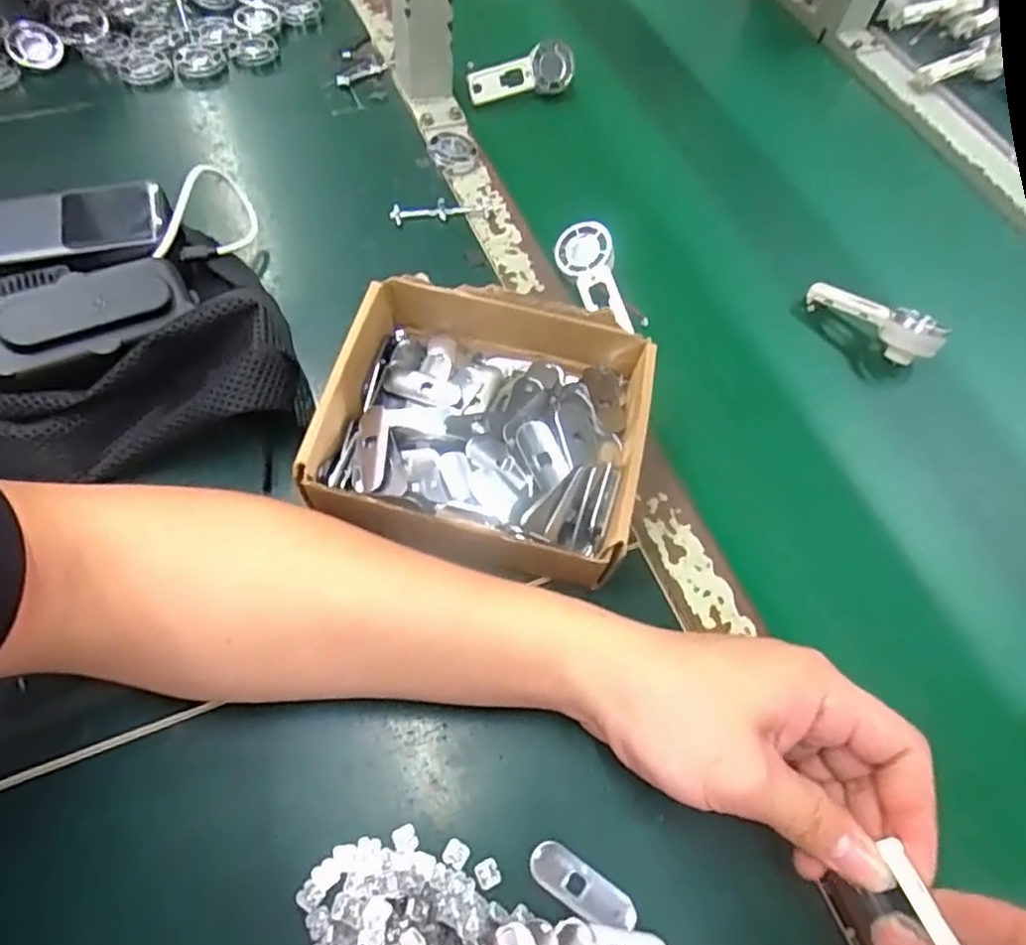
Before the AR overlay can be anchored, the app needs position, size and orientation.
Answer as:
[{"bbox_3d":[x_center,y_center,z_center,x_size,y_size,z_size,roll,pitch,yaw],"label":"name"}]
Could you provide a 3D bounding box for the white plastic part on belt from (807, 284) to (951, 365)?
[{"bbox_3d":[0.252,-0.108,0.473,0.092,0.031,0.020,35,63,14],"label":"white plastic part on belt"}]

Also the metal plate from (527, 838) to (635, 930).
[{"bbox_3d":[0.031,0.184,0.300,0.049,0.005,0.018,32,63,14],"label":"metal plate"}]

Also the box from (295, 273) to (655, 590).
[{"bbox_3d":[-0.014,-0.022,0.382,0.168,0.060,0.156,12,60,4],"label":"box"}]

